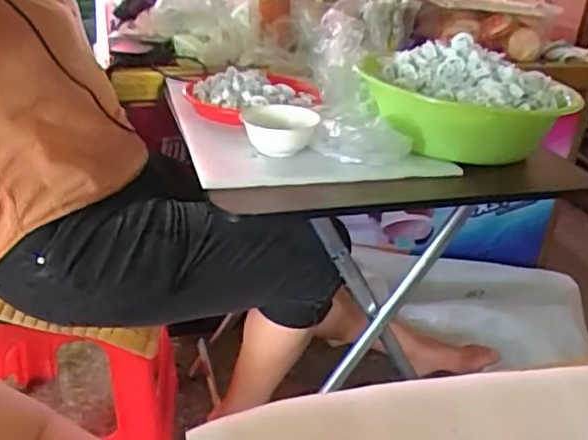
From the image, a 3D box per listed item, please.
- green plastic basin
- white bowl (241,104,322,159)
[{"bbox_3d":[0.242,-0.182,0.964,0.260,0.143,0.260,-4,28,-15],"label":"green plastic basin"},{"bbox_3d":[-0.022,-0.141,0.922,0.113,0.050,0.122,5,27,3],"label":"white bowl"}]

